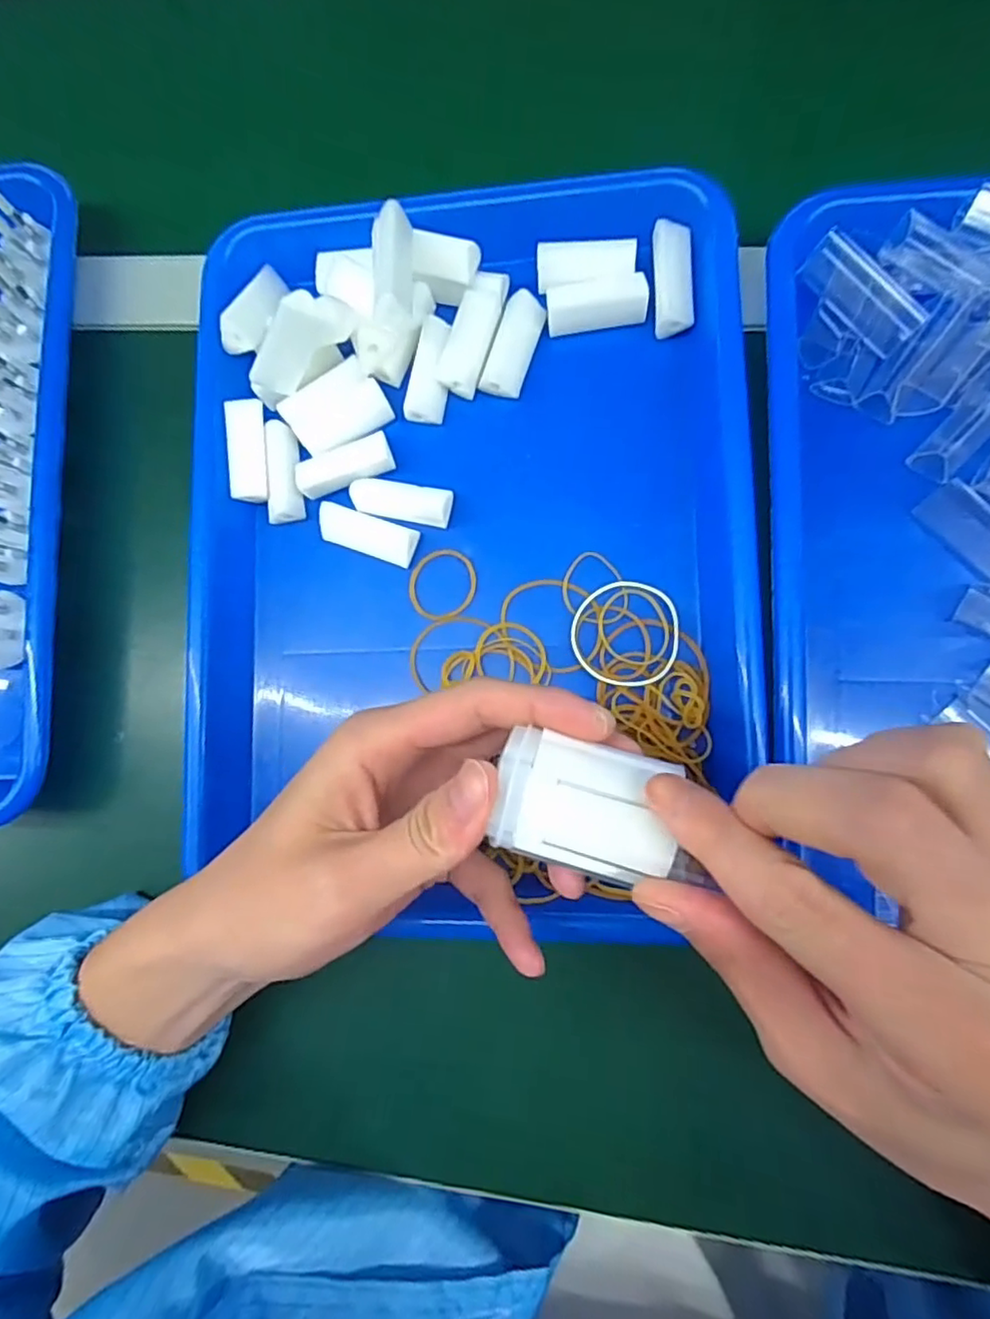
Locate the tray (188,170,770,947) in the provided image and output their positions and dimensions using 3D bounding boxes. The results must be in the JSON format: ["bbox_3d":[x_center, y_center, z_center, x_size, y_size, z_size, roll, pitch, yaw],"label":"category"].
[{"bbox_3d":[-0.014,-0.050,0.275,0.246,0.043,0.327,0,84,6],"label":"tray"}]

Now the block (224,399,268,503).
[{"bbox_3d":[-0.119,-0.100,0.295,0.018,0.008,0.047,-2,96,-17],"label":"block"}]

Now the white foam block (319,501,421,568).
[{"bbox_3d":[-0.060,-0.059,0.290,0.046,0.010,0.018,18,86,8],"label":"white foam block"}]

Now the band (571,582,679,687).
[{"bbox_3d":[0.058,-0.012,0.276,0.046,0.004,0.047,-1,84,6],"label":"band"}]

